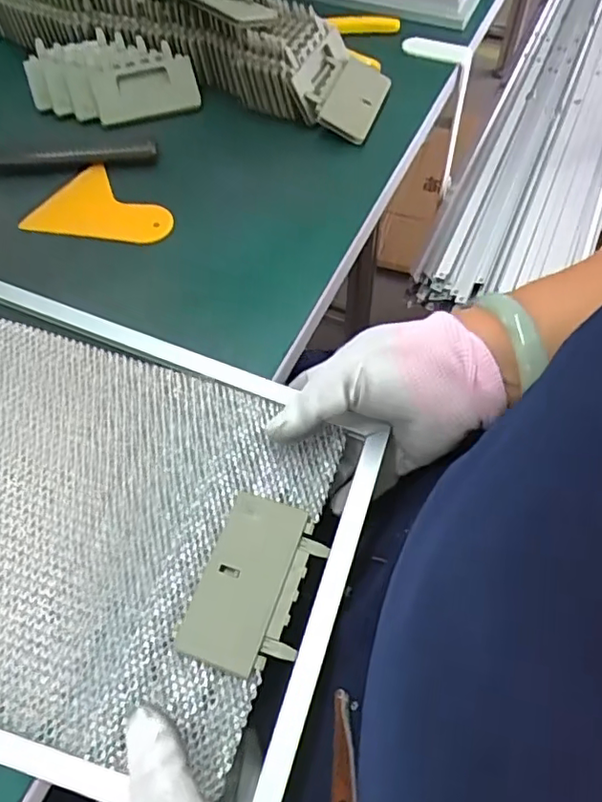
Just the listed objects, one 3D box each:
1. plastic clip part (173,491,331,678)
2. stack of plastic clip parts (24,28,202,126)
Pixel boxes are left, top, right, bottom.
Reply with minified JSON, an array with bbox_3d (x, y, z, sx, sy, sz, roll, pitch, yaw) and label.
[{"bbox_3d":[-0.023,0.092,0.299,0.055,0.006,0.085,16,61,11],"label":"plastic clip part"},{"bbox_3d":[-0.162,-0.275,0.507,0.137,0.043,0.083,-13,60,-6],"label":"stack of plastic clip parts"}]

